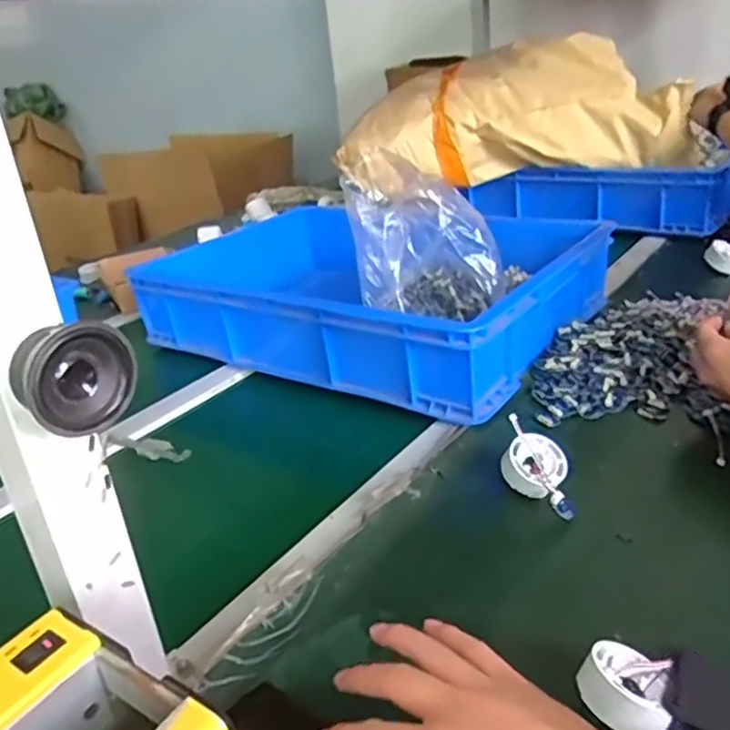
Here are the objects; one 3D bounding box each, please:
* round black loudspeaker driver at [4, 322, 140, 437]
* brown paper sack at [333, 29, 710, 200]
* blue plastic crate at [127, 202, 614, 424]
[{"bbox_3d":[-0.140,0.004,0.322,0.052,0.051,0.028,-27,33,-36],"label":"round black loudspeaker driver"},{"bbox_3d":[0.304,-0.503,1.341,0.692,0.217,0.291,-2,26,8],"label":"brown paper sack"},{"bbox_3d":[0.007,-0.112,0.990,0.587,0.140,0.431,14,32,35],"label":"blue plastic crate"}]

